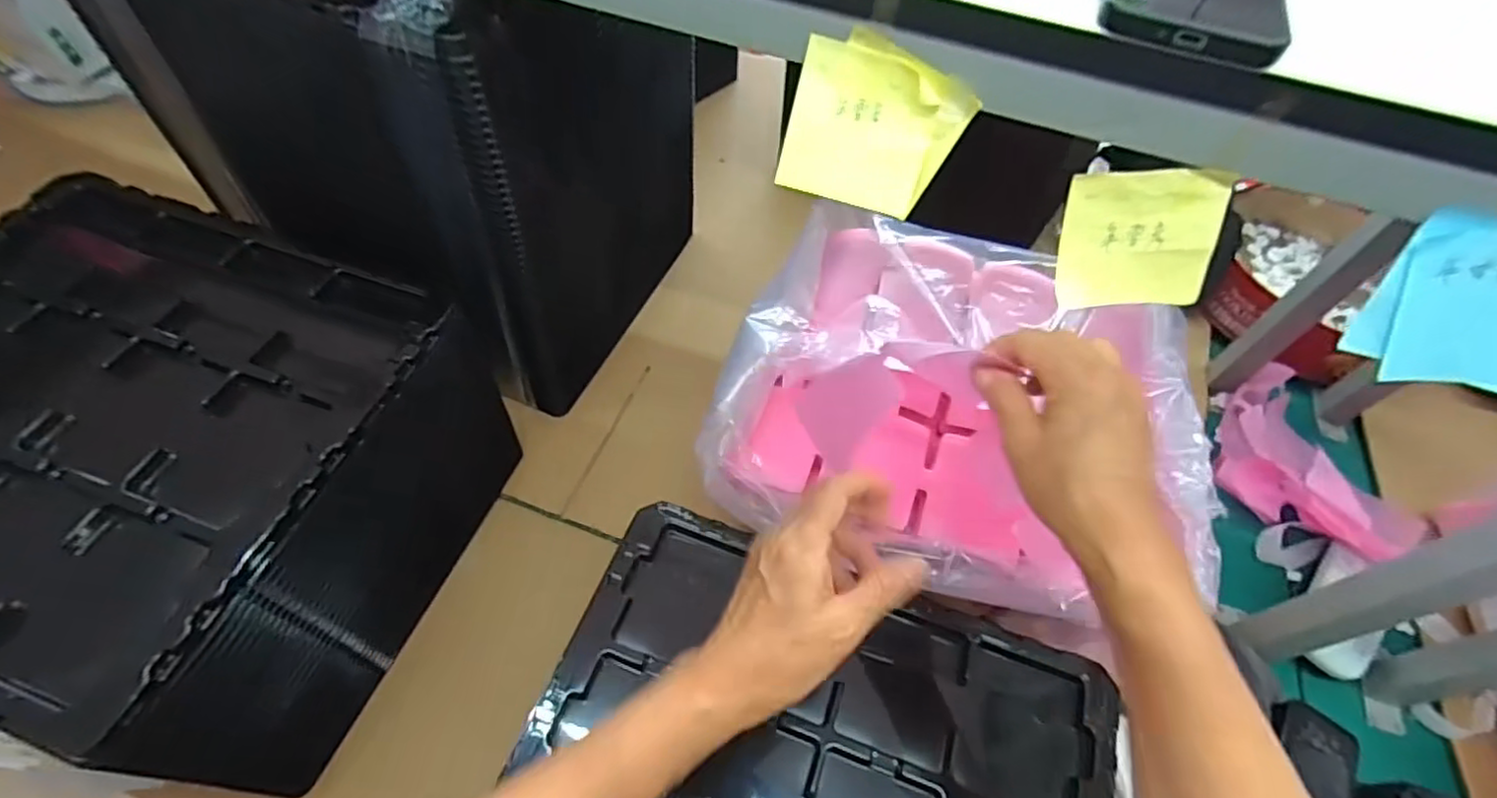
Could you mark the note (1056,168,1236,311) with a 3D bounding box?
[{"bbox_3d":[0.208,-0.084,0.354,0.076,0.074,0.006,1,35,12],"label":"note"}]

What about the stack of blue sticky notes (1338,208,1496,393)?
[{"bbox_3d":[0.352,-0.044,0.311,0.091,0.082,0.009,11,32,18],"label":"stack of blue sticky notes"}]

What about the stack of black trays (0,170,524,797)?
[{"bbox_3d":[-0.442,0.058,0.526,0.352,0.241,0.336,19,57,8],"label":"stack of black trays"}]

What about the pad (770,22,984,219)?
[{"bbox_3d":[0.065,-0.141,0.347,0.089,0.082,0.022,13,29,3],"label":"pad"}]

